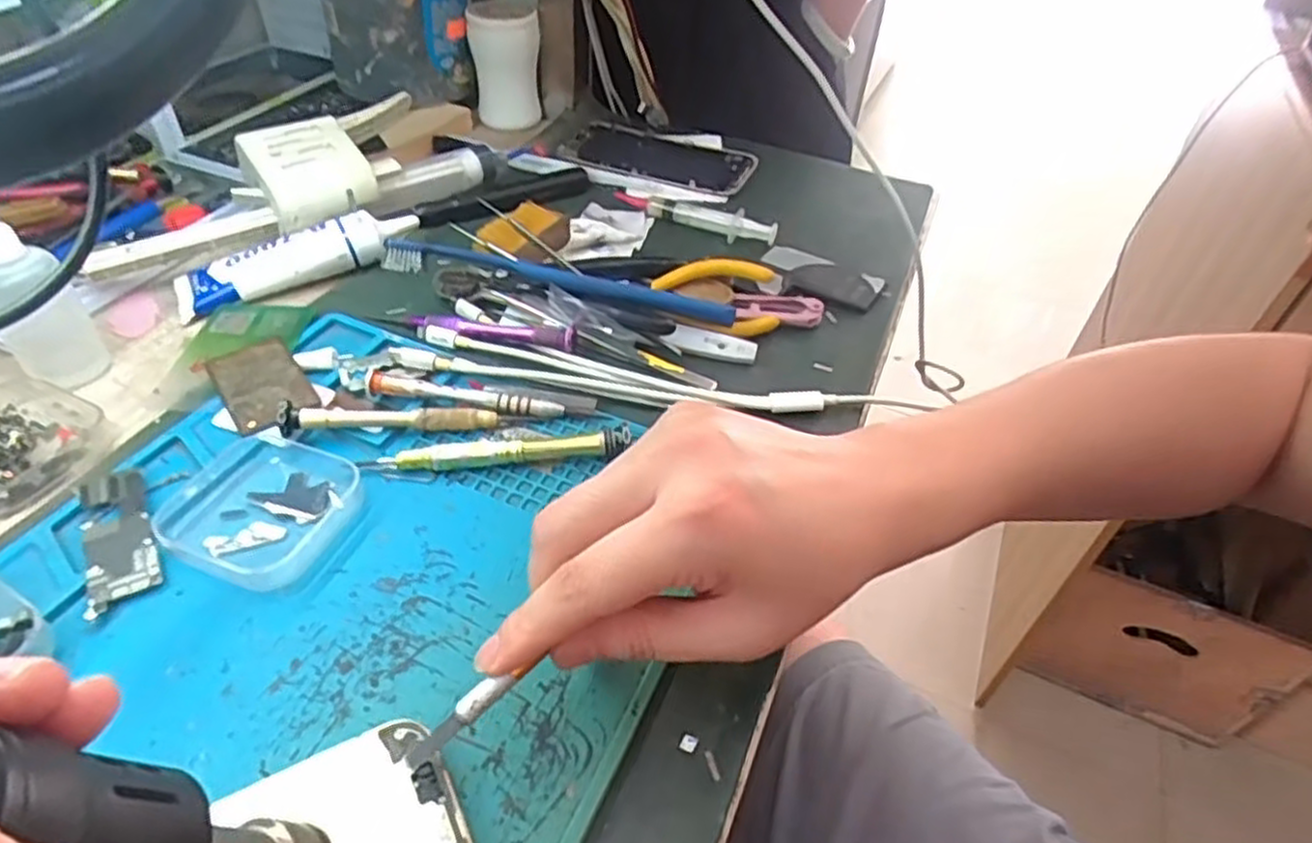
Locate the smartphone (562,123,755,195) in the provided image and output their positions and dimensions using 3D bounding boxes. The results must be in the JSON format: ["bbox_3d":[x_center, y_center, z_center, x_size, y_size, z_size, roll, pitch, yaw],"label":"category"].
[{"bbox_3d":[0.002,-0.210,0.593,0.149,0.007,0.081,18,45,13],"label":"smartphone"}]

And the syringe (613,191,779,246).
[{"bbox_3d":[0.026,-0.144,0.519,0.118,0.012,0.020,26,47,21],"label":"syringe"}]

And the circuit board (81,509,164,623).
[{"bbox_3d":[-0.205,0.052,0.291,0.025,0.004,0.046,-19,48,-24],"label":"circuit board"}]

